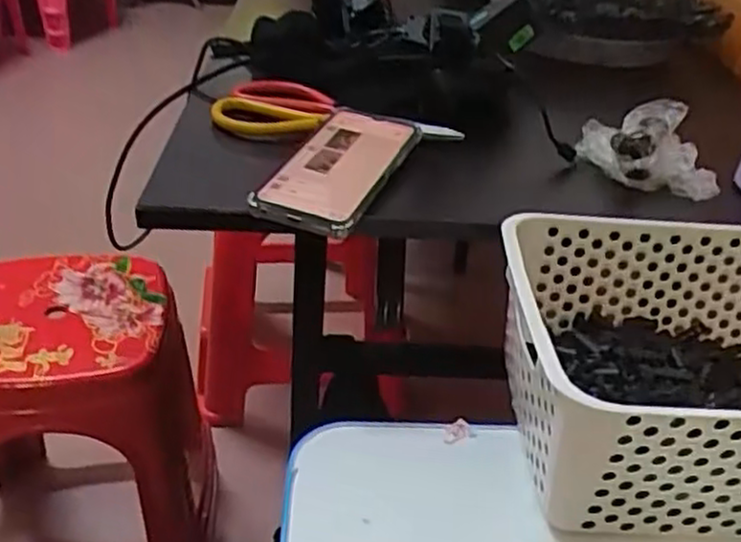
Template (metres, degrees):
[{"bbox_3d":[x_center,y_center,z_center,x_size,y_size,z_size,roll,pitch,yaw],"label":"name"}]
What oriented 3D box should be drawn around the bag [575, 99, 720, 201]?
[{"bbox_3d":[0.226,-0.103,0.604,0.108,0.042,0.097,14,35,15],"label":"bag"}]

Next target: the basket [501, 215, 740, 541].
[{"bbox_3d":[0.238,0.065,0.475,0.304,0.112,0.198,3,34,-1],"label":"basket"}]

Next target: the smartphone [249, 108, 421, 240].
[{"bbox_3d":[-0.026,-0.082,0.559,0.088,0.015,0.156,15,41,16],"label":"smartphone"}]

